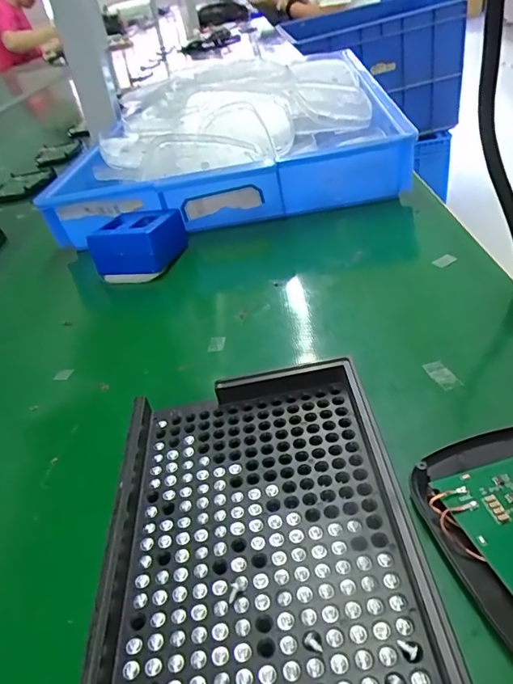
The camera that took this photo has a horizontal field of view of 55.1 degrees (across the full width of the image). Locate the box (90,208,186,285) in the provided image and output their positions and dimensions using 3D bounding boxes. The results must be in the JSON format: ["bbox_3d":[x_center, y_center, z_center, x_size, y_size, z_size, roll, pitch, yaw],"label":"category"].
[{"bbox_3d":[-0.082,-0.070,0.348,0.049,0.033,0.052,3,37,17],"label":"box"}]

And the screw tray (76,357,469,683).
[{"bbox_3d":[-0.002,0.060,0.149,0.091,0.019,0.134,-9,35,0],"label":"screw tray"}]

